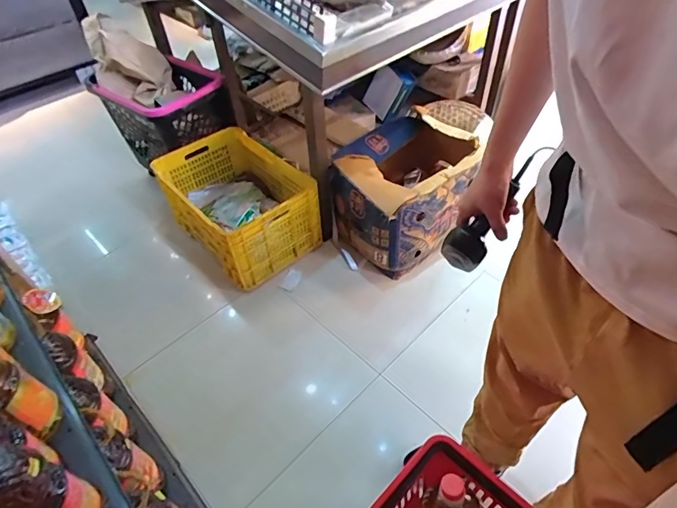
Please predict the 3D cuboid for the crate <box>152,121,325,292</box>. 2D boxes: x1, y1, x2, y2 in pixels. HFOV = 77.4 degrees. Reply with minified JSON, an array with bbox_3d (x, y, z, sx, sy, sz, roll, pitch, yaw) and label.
[{"bbox_3d":[-0.439,-0.241,1.849,0.459,0.329,0.698,-33,53,-24],"label":"crate"}]

